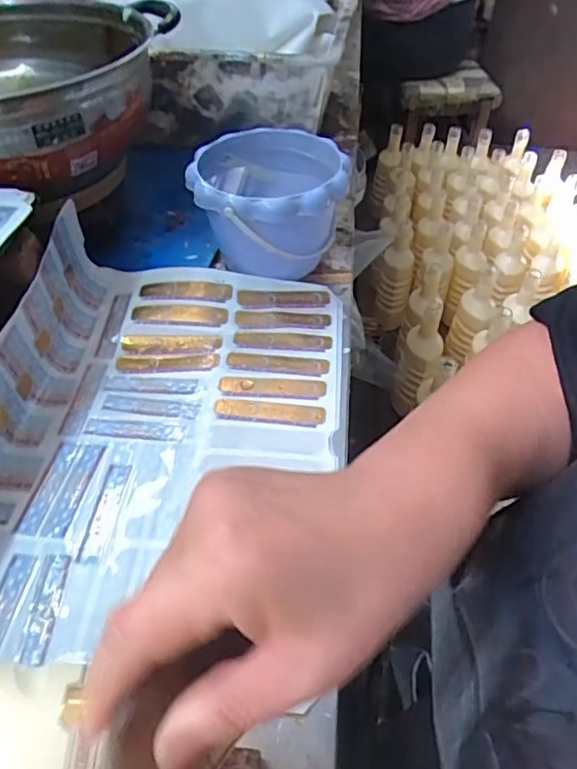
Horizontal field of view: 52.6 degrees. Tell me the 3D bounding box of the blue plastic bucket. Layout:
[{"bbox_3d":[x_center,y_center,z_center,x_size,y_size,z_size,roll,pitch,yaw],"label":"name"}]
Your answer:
[{"bbox_3d":[-0.019,-0.170,0.585,0.141,0.109,0.143,4,46,2],"label":"blue plastic bucket"}]

